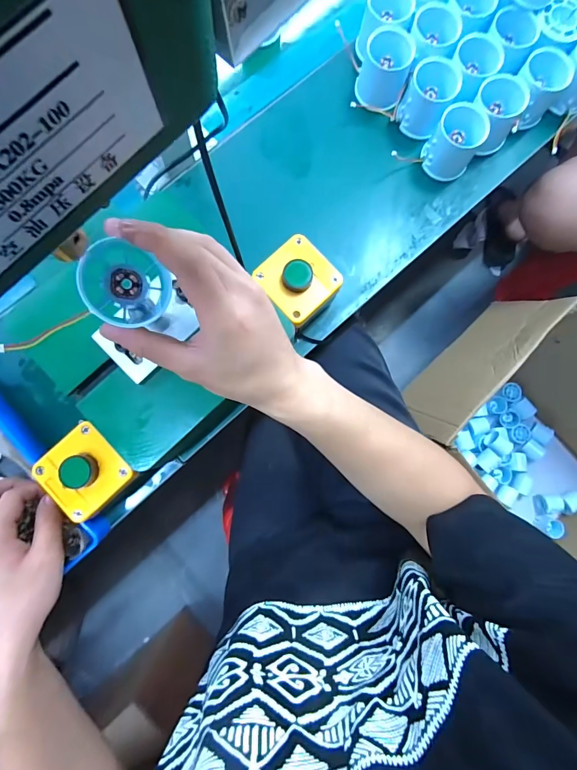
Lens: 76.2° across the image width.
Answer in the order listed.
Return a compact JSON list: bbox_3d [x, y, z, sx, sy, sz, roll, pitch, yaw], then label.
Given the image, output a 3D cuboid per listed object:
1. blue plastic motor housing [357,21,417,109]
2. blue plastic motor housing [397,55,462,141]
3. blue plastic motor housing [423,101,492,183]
[{"bbox_3d":[0.108,-0.353,0.413,0.051,0.047,0.053,0,83,-2],"label":"blue plastic motor housing"},{"bbox_3d":[0.157,-0.321,0.415,0.052,0.042,0.057,0,83,-2],"label":"blue plastic motor housing"},{"bbox_3d":[0.183,-0.266,0.408,0.053,0.049,0.051,31,83,2],"label":"blue plastic motor housing"}]

